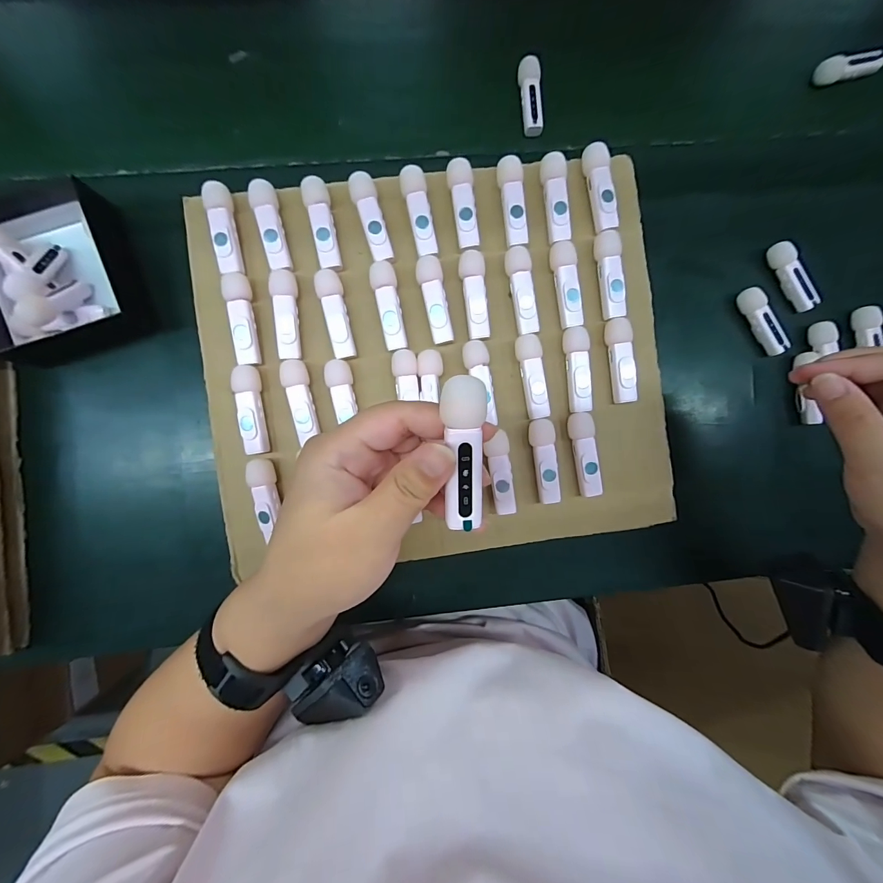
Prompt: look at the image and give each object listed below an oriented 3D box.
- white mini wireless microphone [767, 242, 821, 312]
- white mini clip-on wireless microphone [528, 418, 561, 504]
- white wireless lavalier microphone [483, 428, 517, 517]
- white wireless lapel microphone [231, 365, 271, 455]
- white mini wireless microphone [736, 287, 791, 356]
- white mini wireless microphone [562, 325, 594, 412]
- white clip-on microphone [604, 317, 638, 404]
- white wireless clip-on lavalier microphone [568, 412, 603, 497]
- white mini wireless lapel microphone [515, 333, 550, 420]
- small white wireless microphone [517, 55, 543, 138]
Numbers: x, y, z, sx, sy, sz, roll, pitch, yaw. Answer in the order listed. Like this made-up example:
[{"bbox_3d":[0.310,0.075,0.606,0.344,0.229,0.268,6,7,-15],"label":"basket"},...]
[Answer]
[{"bbox_3d":[0.322,-0.151,0.352,0.015,0.015,0.065,-32,88,-4],"label":"white mini wireless microphone"},{"bbox_3d":[0.079,0.015,0.297,0.018,0.016,0.064,-7,87,-3],"label":"white mini clip-on wireless microphone"},{"bbox_3d":[0.044,0.024,0.296,0.018,0.017,0.061,-7,86,-3],"label":"white wireless lavalier microphone"},{"bbox_3d":[-0.139,-0.023,0.285,0.016,0.019,0.063,-10,87,-3],"label":"white wireless lapel microphone"},{"bbox_3d":[0.293,-0.109,0.349,0.017,0.019,0.064,-33,88,-4],"label":"white mini wireless microphone"},{"bbox_3d":[0.105,-0.056,0.296,0.017,0.013,0.064,-3,86,-3],"label":"white mini wireless microphone"},{"bbox_3d":[0.139,-0.063,0.297,0.016,0.015,0.064,-7,87,-3],"label":"white clip-on microphone"},{"bbox_3d":[0.110,0.010,0.298,0.017,0.016,0.064,-8,87,-3],"label":"white wireless clip-on lavalier microphone"},{"bbox_3d":[0.069,-0.050,0.296,0.019,0.013,0.064,-7,87,-3],"label":"white mini wireless lapel microphone"},{"bbox_3d":[0.082,-0.314,0.353,0.019,0.012,0.067,-4,86,-3],"label":"small white wireless microphone"}]

